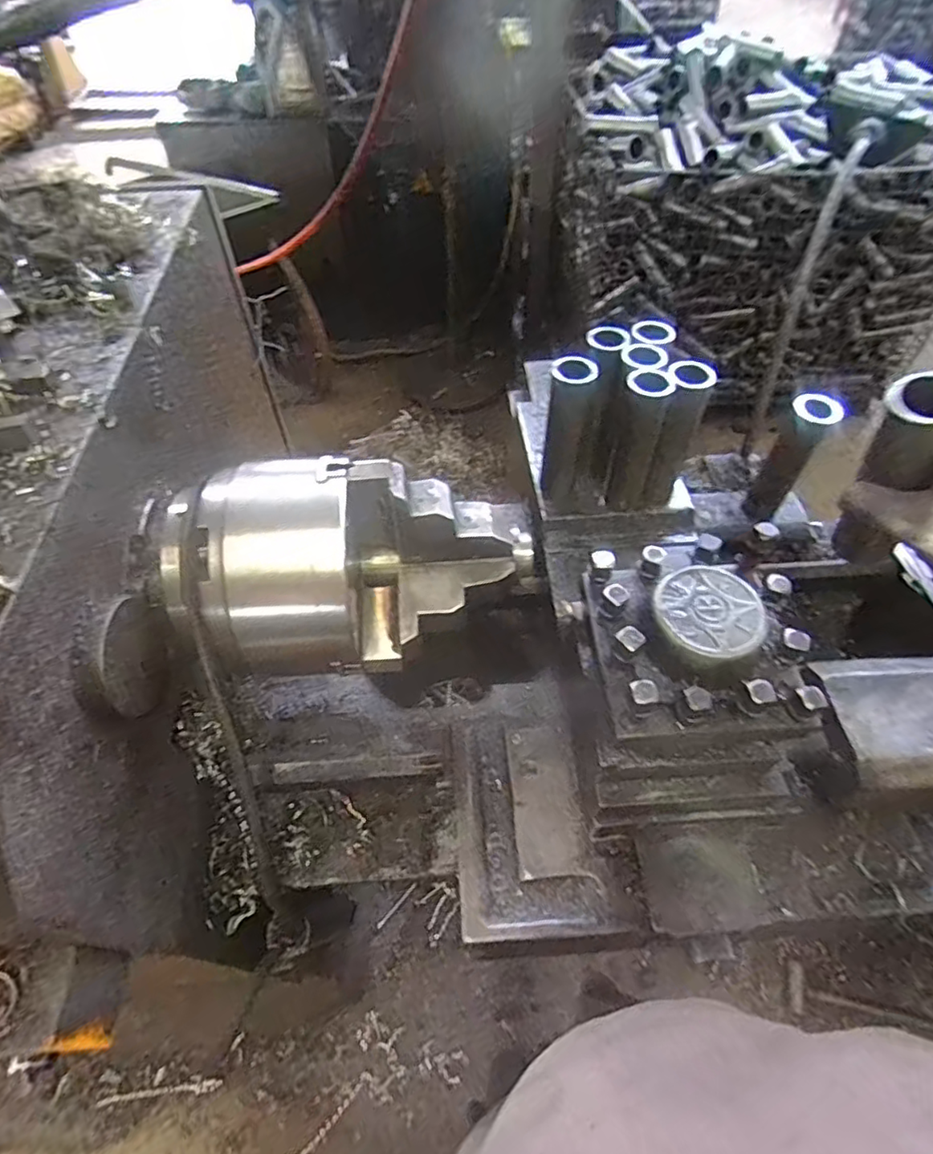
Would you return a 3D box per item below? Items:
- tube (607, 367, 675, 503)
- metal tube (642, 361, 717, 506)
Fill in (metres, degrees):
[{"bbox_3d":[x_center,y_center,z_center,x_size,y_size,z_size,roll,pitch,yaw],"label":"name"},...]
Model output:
[{"bbox_3d":[0.189,-0.153,0.678,0.046,0.152,0.038,5,54,4],"label":"tube"},{"bbox_3d":[0.230,-0.153,0.686,0.045,0.175,0.047,18,56,13],"label":"metal tube"}]

